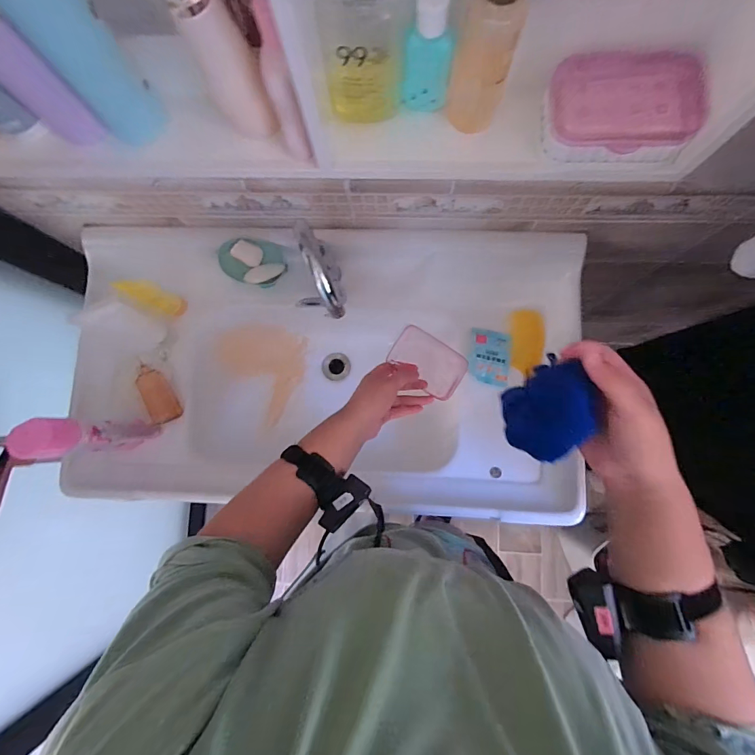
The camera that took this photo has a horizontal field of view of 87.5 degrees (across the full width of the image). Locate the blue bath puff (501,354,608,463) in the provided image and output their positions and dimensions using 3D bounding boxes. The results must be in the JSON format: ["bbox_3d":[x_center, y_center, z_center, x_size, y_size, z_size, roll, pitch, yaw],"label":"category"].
[{"bbox_3d":[0.162,0.031,0.377,0.078,0.059,0.072,-42,83,-3],"label":"blue bath puff"}]

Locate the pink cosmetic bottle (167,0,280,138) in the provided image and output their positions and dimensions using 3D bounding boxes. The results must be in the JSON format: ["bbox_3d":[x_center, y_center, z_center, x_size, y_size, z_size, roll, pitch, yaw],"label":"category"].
[{"bbox_3d":[-0.116,-0.242,0.296,0.040,0.146,0.042,0,82,2],"label":"pink cosmetic bottle"}]

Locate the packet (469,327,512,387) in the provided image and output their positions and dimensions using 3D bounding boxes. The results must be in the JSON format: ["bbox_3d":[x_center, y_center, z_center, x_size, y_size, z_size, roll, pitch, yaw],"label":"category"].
[{"bbox_3d":[0.199,-0.037,0.697,0.070,0.022,0.097,11,83,4],"label":"packet"}]

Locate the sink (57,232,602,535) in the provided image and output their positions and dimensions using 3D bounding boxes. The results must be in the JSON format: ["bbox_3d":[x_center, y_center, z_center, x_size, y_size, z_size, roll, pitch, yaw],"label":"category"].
[{"bbox_3d":[-0.086,-0.011,0.752,0.863,0.188,0.470,1,82,2],"label":"sink"}]

